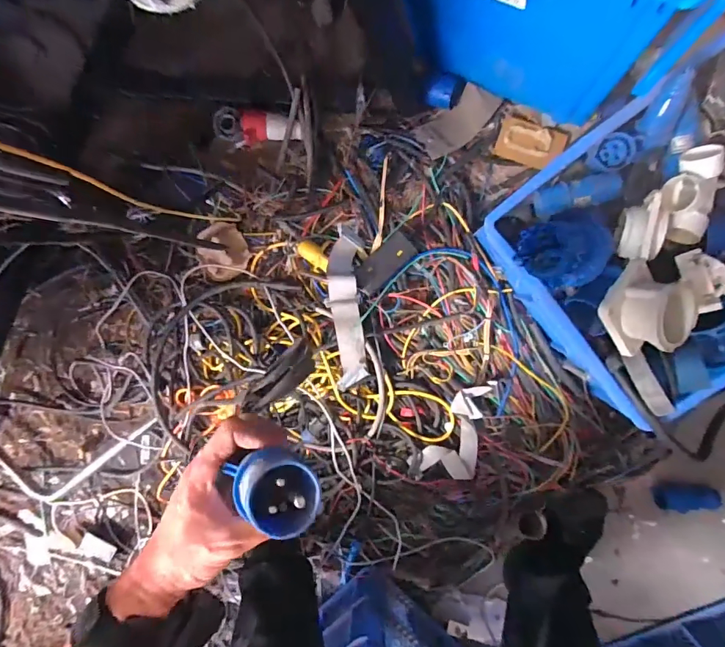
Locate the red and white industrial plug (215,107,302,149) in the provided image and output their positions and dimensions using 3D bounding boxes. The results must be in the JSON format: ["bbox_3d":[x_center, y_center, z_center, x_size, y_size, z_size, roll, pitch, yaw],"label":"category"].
[{"bbox_3d":[-0.209,-0.383,0.849,0.181,0.044,0.070,12,96,4],"label":"red and white industrial plug"}]

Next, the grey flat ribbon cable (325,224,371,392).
[{"bbox_3d":[-0.030,-0.028,0.806,0.064,0.068,0.303,-2,95,6],"label":"grey flat ribbon cable"}]

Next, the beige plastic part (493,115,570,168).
[{"bbox_3d":[0.326,-0.348,0.822,0.124,0.025,0.075,19,97,4],"label":"beige plastic part"}]

